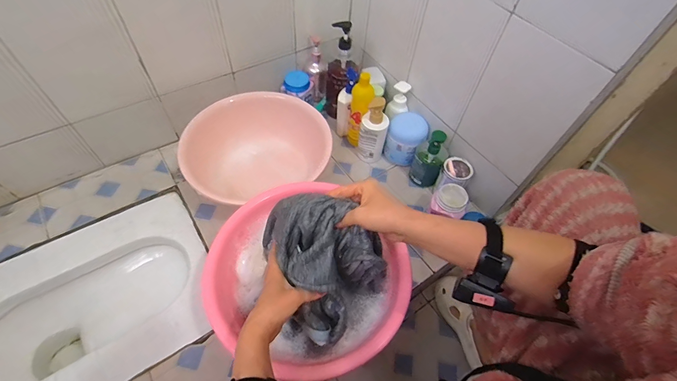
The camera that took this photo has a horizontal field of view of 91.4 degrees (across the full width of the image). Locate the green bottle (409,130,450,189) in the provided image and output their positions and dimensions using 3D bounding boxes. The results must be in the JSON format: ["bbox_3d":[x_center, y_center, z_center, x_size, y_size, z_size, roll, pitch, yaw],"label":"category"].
[{"bbox_3d":[0.236,-0.081,0.855,0.075,0.163,0.083,23,56,12],"label":"green bottle"}]

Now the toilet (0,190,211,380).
[{"bbox_3d":[-0.530,0.275,0.741,0.500,0.166,0.373,-29,62,-22],"label":"toilet"}]

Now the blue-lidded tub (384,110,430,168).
[{"bbox_3d":[0.183,-0.133,0.905,0.094,0.136,0.092,2,55,-3],"label":"blue-lidded tub"}]

